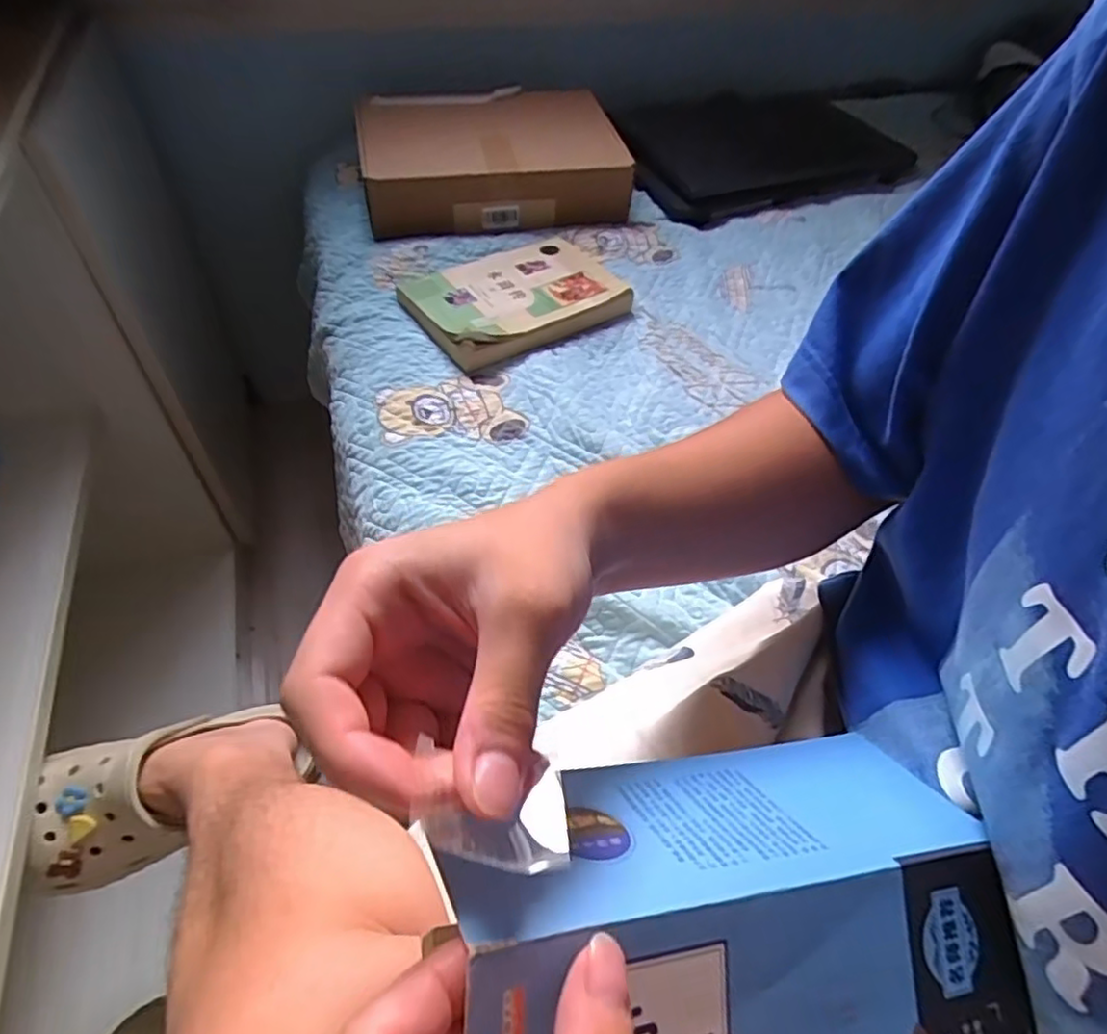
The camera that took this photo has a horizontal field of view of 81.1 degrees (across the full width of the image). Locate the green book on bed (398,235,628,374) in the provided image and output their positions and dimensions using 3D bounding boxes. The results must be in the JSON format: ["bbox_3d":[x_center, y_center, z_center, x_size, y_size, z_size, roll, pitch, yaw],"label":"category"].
[{"bbox_3d":[-0.043,-0.278,0.793,0.254,0.029,0.181,-25,57,-22],"label":"green book on bed"}]

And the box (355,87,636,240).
[{"bbox_3d":[-0.097,-0.532,0.957,0.349,0.087,0.298,-7,52,-9],"label":"box"}]

